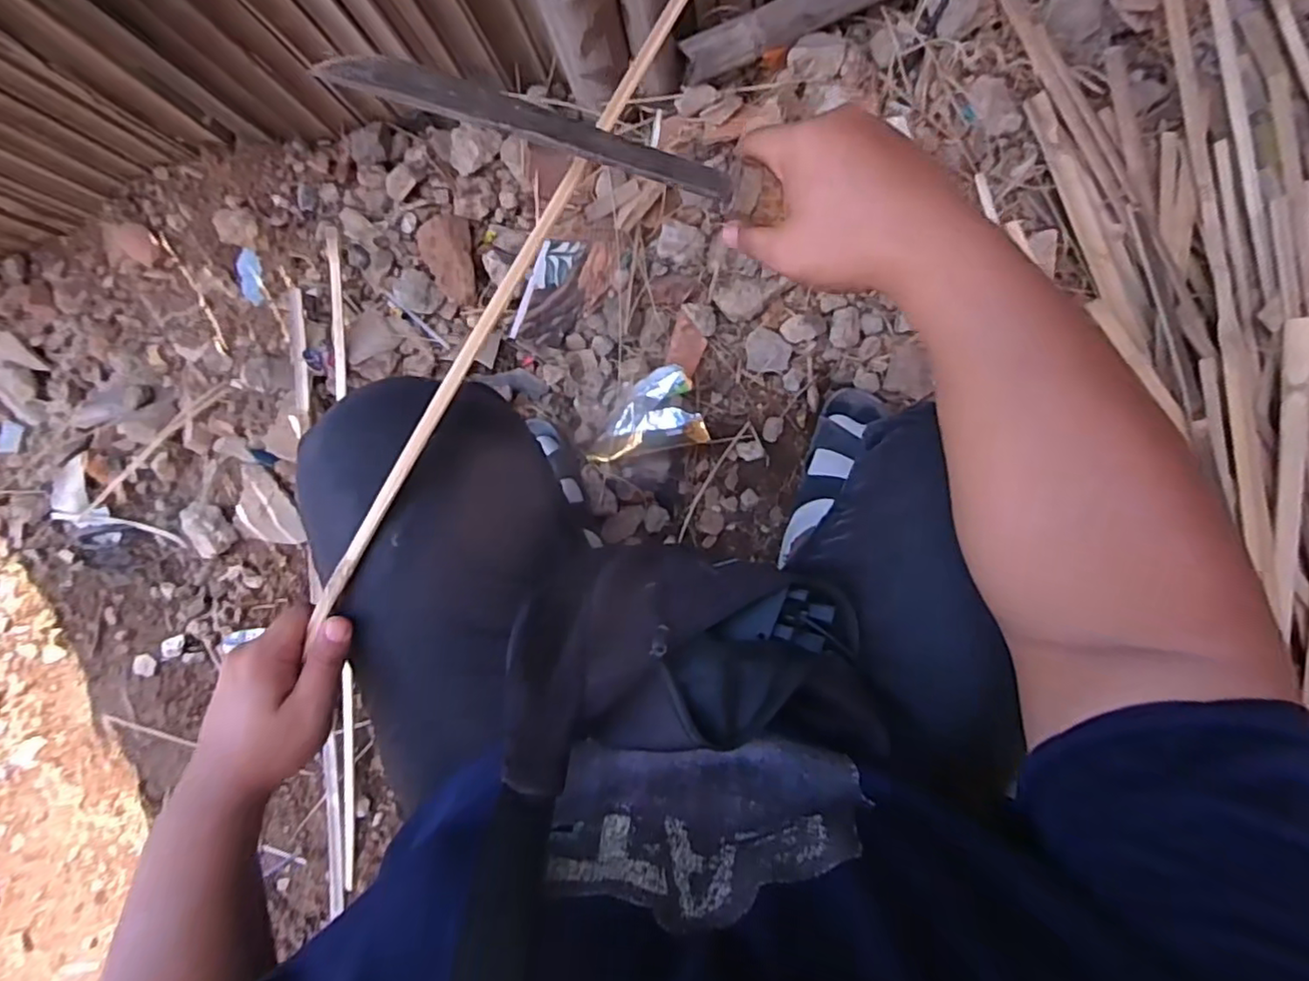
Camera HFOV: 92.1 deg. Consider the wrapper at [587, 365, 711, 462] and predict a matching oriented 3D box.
[{"bbox_3d":[-0.015,-0.091,0.755,0.146,0.018,0.090,-12,80,21],"label":"wrapper"}]

